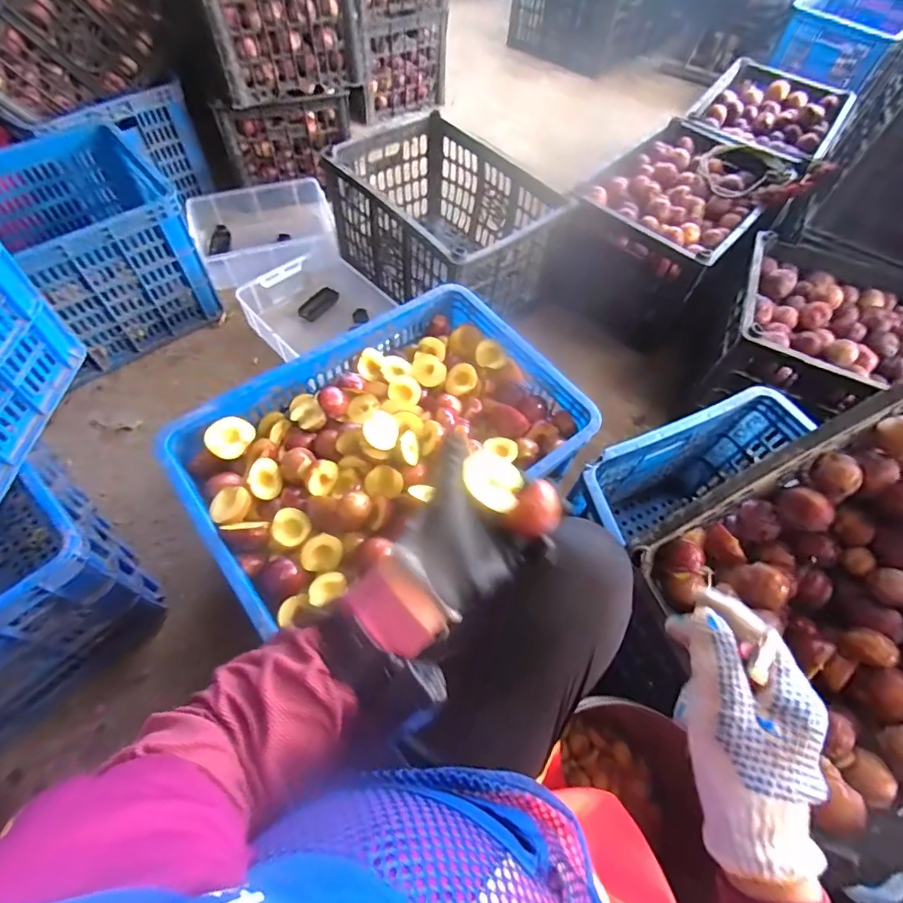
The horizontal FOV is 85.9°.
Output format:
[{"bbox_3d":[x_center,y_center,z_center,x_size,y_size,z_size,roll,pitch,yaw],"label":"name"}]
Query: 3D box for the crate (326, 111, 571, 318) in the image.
[{"bbox_3d":[-0.013,-0.550,1.197,0.403,0.277,0.527,-31,66,-17],"label":"crate"}]

